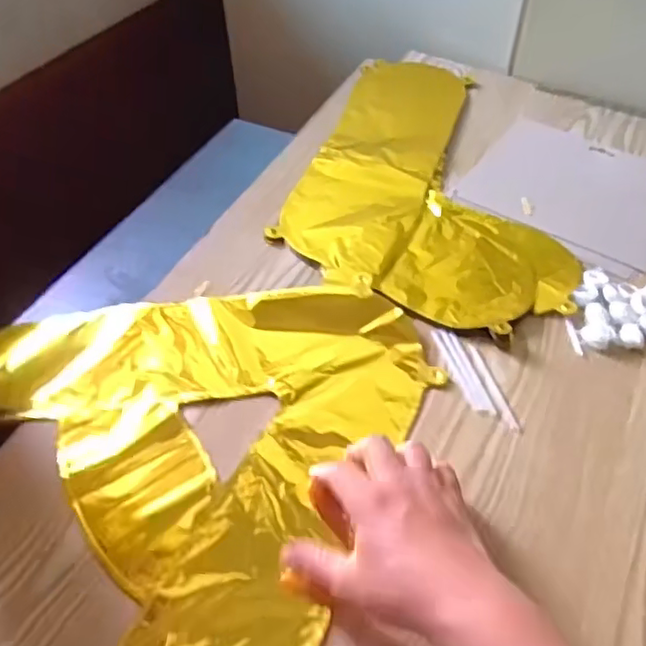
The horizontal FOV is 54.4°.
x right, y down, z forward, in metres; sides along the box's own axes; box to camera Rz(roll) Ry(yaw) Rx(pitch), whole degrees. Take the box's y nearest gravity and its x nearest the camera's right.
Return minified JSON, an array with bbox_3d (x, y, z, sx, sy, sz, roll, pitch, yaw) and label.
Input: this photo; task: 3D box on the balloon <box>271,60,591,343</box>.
[{"bbox_3d":[0.124,-0.158,0.649,0.270,0.015,0.398,13,51,12],"label":"balloon"}]

